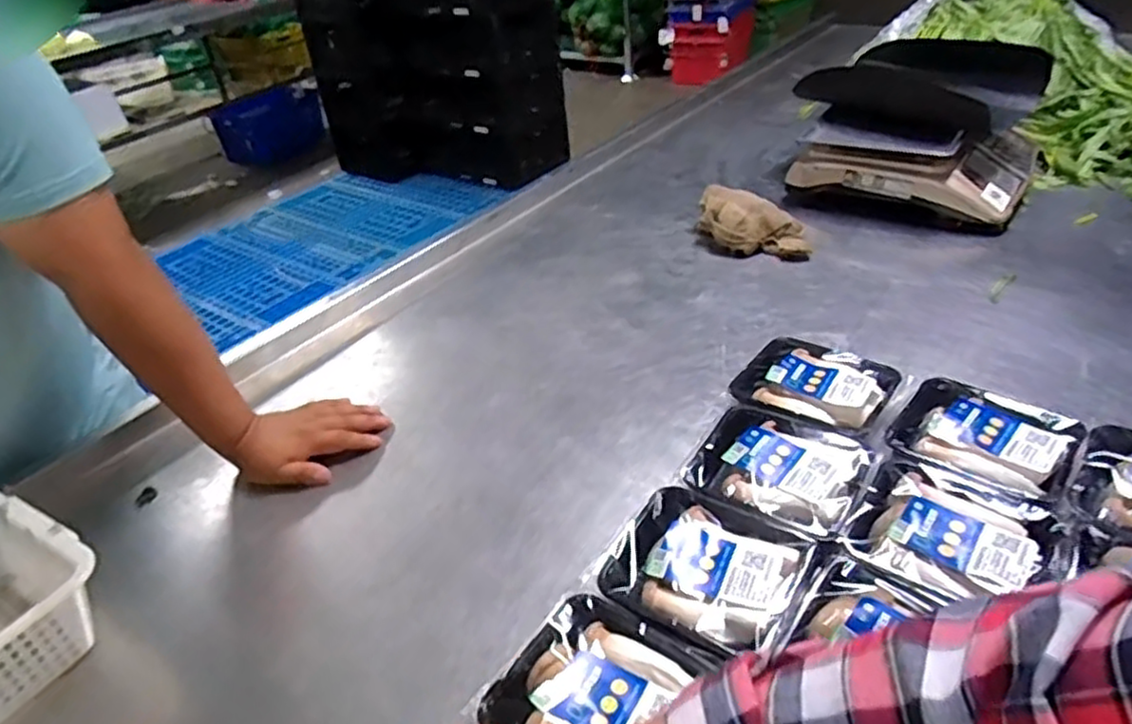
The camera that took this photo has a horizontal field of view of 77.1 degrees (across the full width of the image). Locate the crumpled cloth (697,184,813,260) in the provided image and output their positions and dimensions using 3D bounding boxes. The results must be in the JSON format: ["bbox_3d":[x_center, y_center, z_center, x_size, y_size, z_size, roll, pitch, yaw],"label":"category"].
[{"bbox_3d":[0.292,-0.216,1.129,0.195,0.068,0.086,20,44,31],"label":"crumpled cloth"}]

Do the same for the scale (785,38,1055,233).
[{"bbox_3d":[0.617,-0.415,1.245,0.361,0.202,0.372,20,44,31],"label":"scale"}]

